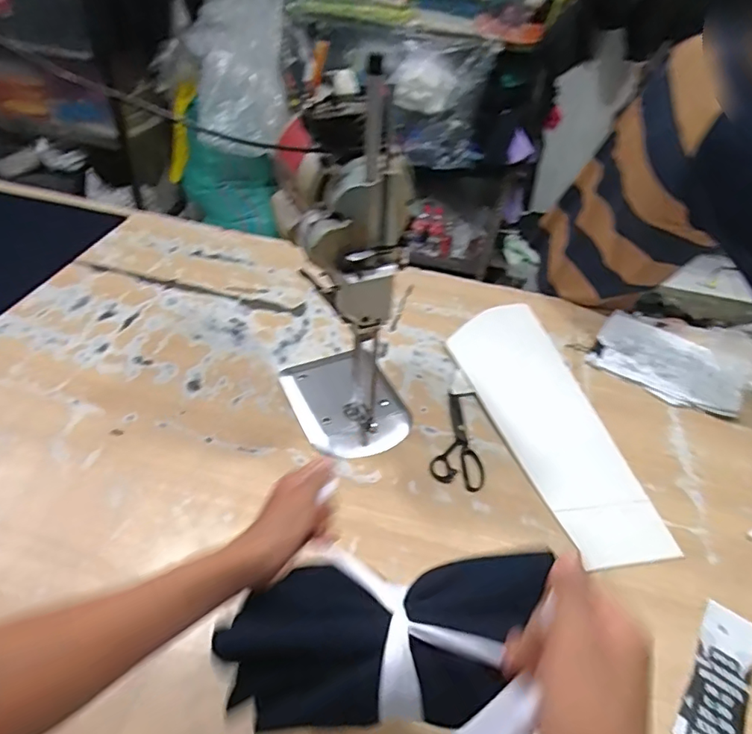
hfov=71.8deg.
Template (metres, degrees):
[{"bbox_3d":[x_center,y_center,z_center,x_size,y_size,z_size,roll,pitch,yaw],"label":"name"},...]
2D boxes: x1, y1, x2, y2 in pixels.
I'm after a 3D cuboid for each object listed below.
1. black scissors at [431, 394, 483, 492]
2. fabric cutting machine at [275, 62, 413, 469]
[{"bbox_3d":[0.160,0.131,0.938,0.089,0.009,0.200,15,45,10],"label":"black scissors"},{"bbox_3d":[-0.040,-0.126,0.794,0.218,0.530,0.231,0,44,-6],"label":"fabric cutting machine"}]

